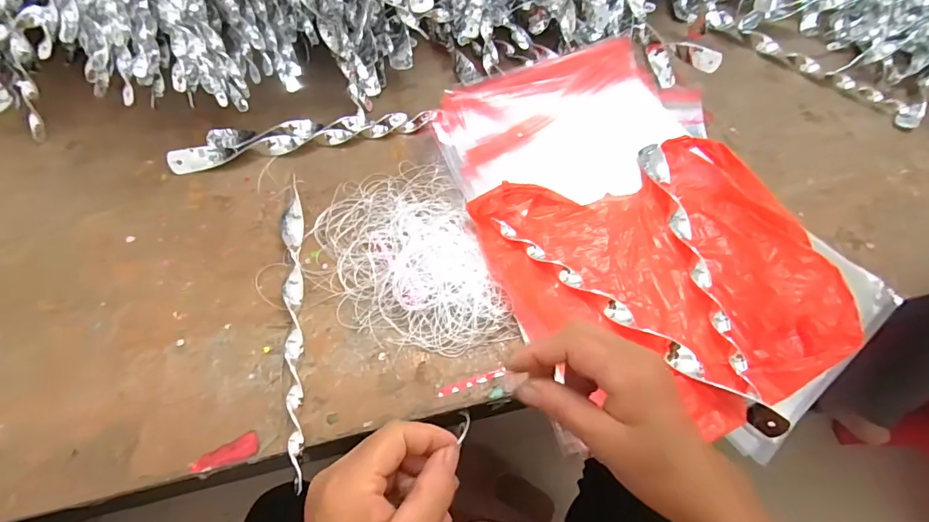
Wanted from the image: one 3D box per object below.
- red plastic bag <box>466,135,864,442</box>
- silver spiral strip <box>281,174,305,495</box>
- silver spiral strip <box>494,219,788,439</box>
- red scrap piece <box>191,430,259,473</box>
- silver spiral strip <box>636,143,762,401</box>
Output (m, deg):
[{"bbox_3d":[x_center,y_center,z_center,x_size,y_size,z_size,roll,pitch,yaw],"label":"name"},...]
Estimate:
[{"bbox_3d":[0.187,0.009,0.417,0.286,0.041,0.260,-18,61,-14],"label":"red plastic bag"},{"bbox_3d":[-0.147,0.045,0.391,0.017,0.019,0.277,-8,59,-9],"label":"silver spiral strip"},{"bbox_3d":[0.142,0.047,0.397,0.281,0.019,0.021,39,64,19],"label":"silver spiral strip"},{"bbox_3d":[-0.180,0.145,0.341,0.047,0.004,0.017,-17,61,-14],"label":"red scrap piece"},{"bbox_3d":[0.221,-0.012,0.434,0.024,0.010,0.280,-3,58,-5],"label":"silver spiral strip"}]

